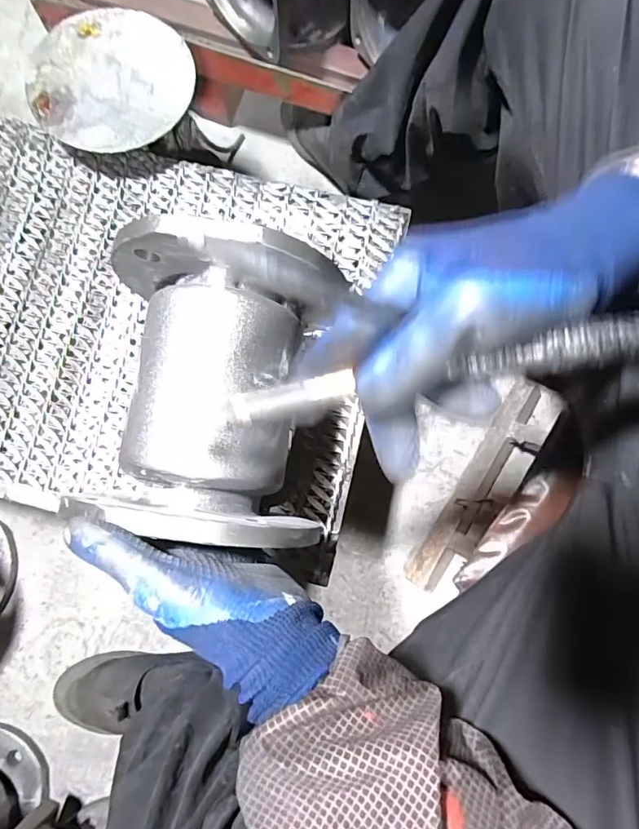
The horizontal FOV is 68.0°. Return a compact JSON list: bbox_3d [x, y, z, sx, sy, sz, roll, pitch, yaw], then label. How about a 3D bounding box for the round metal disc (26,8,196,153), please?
[{"bbox_3d":[-0.212,-0.340,0.482,0.161,0.012,0.150,0,80,0],"label":"round metal disc"}]

